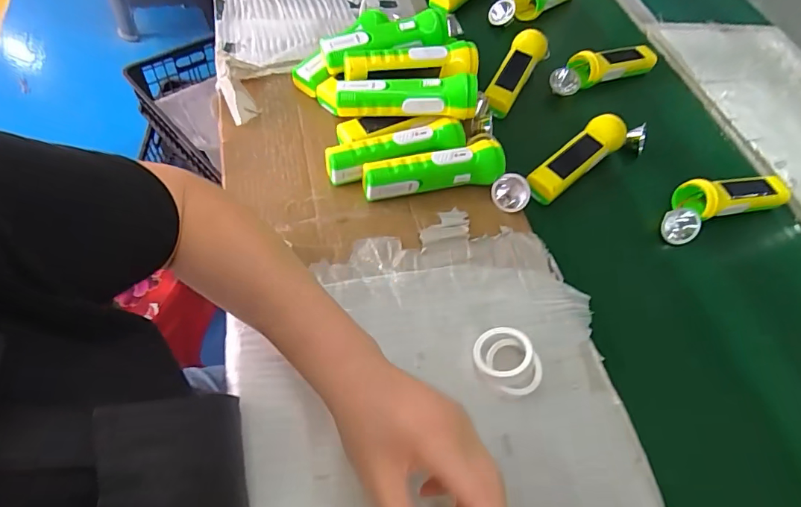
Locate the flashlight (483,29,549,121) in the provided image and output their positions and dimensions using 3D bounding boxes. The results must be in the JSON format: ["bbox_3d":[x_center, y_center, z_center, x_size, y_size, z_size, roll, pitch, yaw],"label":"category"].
[{"bbox_3d":[0.159,-0.253,0.615,0.049,0.051,0.137,28,60,10],"label":"flashlight"}]

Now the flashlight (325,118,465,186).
[{"bbox_3d":[-0.006,-0.117,0.513,0.162,0.050,0.043,-11,61,-14],"label":"flashlight"}]

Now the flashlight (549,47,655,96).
[{"bbox_3d":[0.297,-0.270,0.650,0.177,0.045,0.050,-20,63,-18],"label":"flashlight"}]

